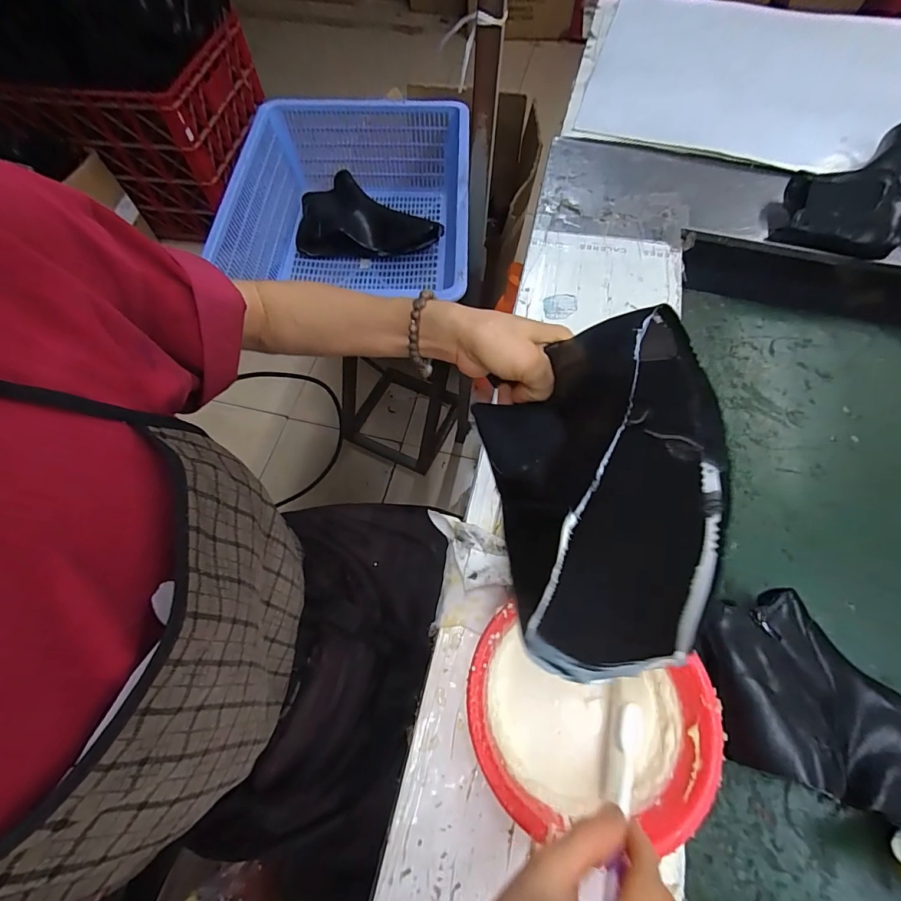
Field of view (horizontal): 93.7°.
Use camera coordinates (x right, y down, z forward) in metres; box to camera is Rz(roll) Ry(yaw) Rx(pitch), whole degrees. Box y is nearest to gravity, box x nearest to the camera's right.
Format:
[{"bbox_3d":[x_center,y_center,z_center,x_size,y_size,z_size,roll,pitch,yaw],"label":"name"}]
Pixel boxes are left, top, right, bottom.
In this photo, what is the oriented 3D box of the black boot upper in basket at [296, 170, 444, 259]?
[{"bbox_3d":[-0.151,-0.438,0.786,0.267,0.059,0.154,-1,64,0],"label":"black boot upper in basket"}]

